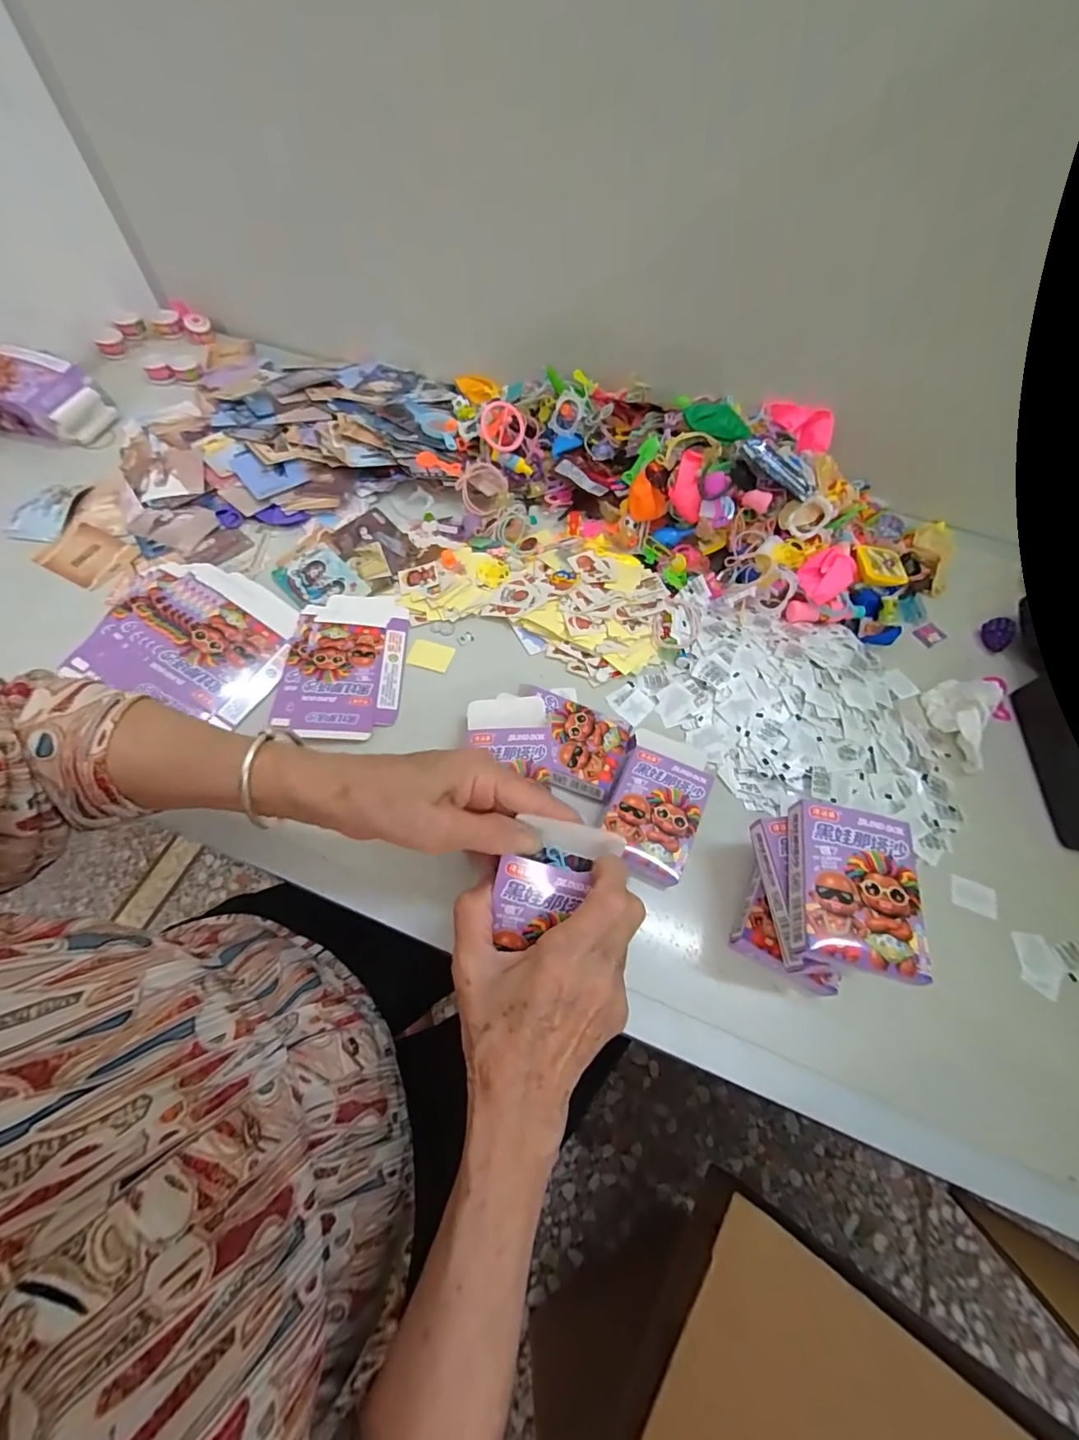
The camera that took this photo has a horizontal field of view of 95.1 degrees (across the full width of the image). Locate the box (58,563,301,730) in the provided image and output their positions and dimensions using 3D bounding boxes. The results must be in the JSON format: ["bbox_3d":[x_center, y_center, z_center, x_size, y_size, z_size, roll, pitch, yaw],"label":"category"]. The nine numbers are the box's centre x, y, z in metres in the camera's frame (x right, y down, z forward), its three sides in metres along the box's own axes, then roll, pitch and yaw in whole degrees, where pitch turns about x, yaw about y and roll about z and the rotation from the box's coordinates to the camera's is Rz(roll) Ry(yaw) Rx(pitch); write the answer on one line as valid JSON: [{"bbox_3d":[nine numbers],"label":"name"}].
[{"bbox_3d":[-0.295,-0.075,0.429,0.136,0.017,0.133,22,63,-10],"label":"box"}]

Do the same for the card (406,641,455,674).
[{"bbox_3d":[-0.102,-0.060,0.463,0.039,0.004,0.029,15,63,5],"label":"card"}]

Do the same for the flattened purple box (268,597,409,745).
[{"bbox_3d":[-0.175,-0.054,0.445,0.103,0.013,0.157,2,63,-2],"label":"flattened purple box"}]

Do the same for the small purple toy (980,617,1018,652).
[{"bbox_3d":[0.456,-0.085,0.490,0.021,0.023,0.029,-27,67,-15],"label":"small purple toy"}]

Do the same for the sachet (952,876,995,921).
[{"bbox_3d":[0.329,0.133,0.372,0.032,0.004,0.024,21,64,8],"label":"sachet"}]

